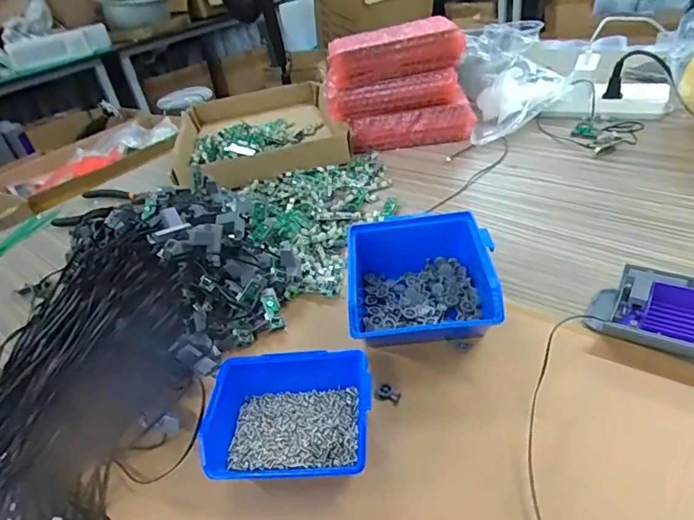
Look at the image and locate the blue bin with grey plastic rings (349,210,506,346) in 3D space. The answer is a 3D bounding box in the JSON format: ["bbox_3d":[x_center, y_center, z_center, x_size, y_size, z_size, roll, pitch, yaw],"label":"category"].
[{"bbox_3d":[0.062,0.021,0.411,0.117,0.059,0.127,-6,34,5],"label":"blue bin with grey plastic rings"}]

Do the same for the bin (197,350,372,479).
[{"bbox_3d":[-0.038,0.110,0.333,0.111,0.045,0.081,-4,34,7],"label":"bin"}]

